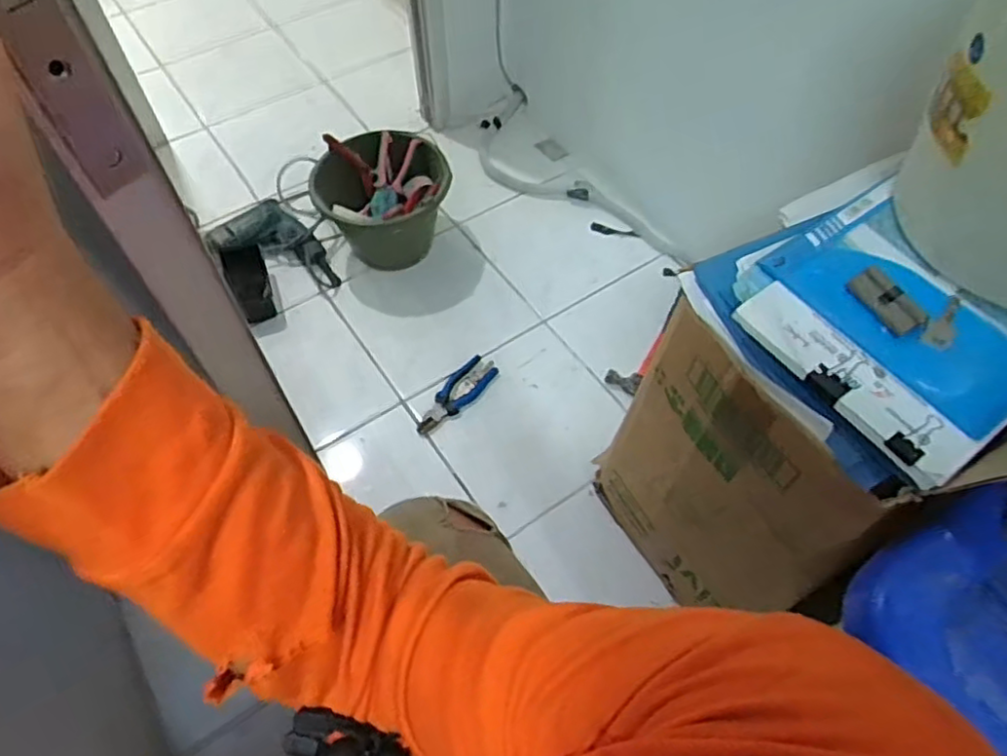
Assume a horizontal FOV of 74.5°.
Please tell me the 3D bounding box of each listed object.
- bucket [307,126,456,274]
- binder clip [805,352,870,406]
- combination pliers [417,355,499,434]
[{"bbox_3d":[-0.218,-0.321,1.230,0.222,0.177,0.190,20,60,13],"label":"bucket"},{"bbox_3d":[0.283,-0.002,0.557,0.048,0.011,0.032,-27,61,-15],"label":"binder clip"},{"bbox_3d":[-0.082,0.025,1.127,0.060,0.021,0.176,34,64,20],"label":"combination pliers"}]

